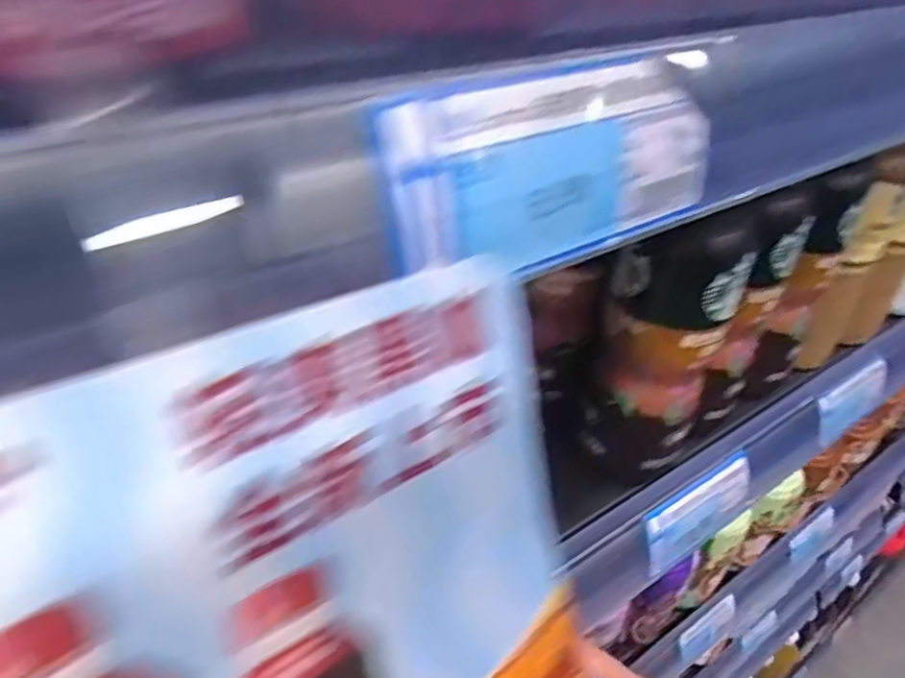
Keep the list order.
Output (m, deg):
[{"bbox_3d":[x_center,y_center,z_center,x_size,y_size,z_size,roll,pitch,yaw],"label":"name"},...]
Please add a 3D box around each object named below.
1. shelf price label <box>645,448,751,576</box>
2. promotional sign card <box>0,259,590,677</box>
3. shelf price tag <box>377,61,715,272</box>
[{"bbox_3d":[0.130,0.089,0.359,0.082,0.033,0.004,-24,14,-30],"label":"shelf price label"},{"bbox_3d":[-0.017,0.037,0.083,0.085,0.077,0.004,-21,14,-35],"label":"promotional sign card"},{"bbox_3d":[0.023,-0.035,0.137,0.084,0.034,0.004,-21,22,-31],"label":"shelf price tag"}]

